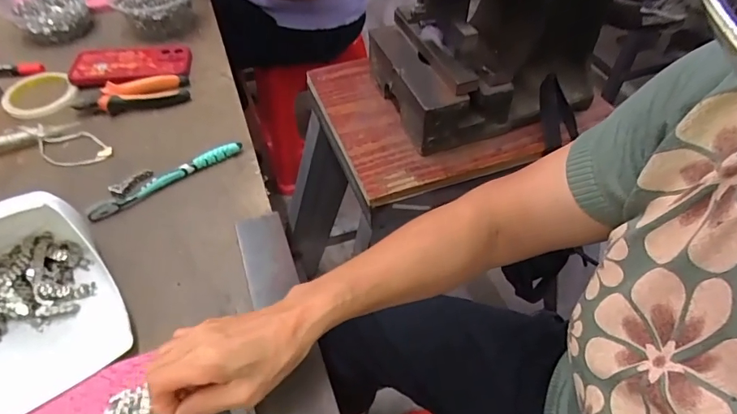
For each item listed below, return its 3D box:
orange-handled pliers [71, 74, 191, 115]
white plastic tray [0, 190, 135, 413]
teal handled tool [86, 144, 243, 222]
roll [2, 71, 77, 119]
[{"bbox_3d":[-0.331,-0.160,0.653,0.145,0.033,0.050,-14,51,-9],"label":"orange-handled pliers"},{"bbox_3d":[-0.320,0.078,0.407,0.157,0.083,0.181,-32,56,-22],"label":"white plastic tray"},{"bbox_3d":[-0.238,-0.034,0.551,0.186,0.015,0.015,-30,55,-21],"label":"teal handled tool"},{"bbox_3d":[-0.472,-0.167,0.672,0.095,0.017,0.097,-1,50,1],"label":"roll"}]

